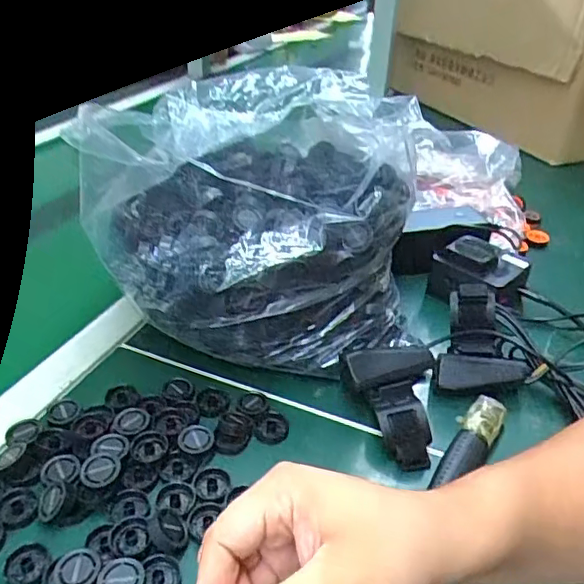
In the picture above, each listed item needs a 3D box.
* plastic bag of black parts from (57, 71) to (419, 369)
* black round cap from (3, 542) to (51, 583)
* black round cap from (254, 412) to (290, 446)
[{"bbox_3d":[-0.029,-0.050,0.466,0.236,0.200,0.171,-10,36,-19],"label":"plastic bag of black parts"},{"bbox_3d":[-0.153,0.159,0.327,0.024,0.004,0.026,3,35,-2],"label":"black round cap"},{"bbox_3d":[-0.015,0.102,0.423,0.022,0.007,0.027,18,37,18],"label":"black round cap"}]

